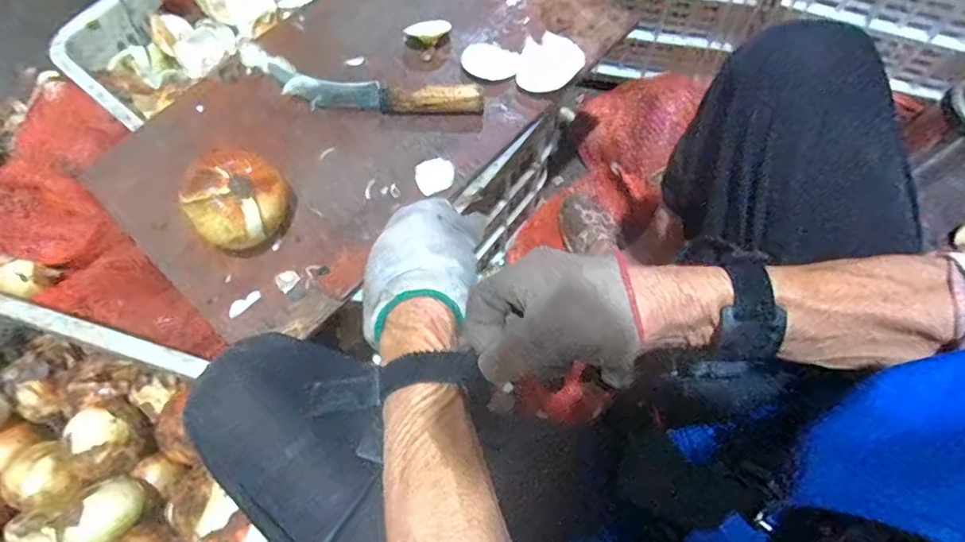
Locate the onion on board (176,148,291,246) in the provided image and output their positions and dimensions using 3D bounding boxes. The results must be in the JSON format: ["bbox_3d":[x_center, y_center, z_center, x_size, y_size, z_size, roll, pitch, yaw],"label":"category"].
[{"bbox_3d":[-0.212,-0.059,0.467,0.070,0.075,0.084,32,73,13],"label":"onion on board"}]

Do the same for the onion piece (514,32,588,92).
[{"bbox_3d":[0.070,-0.216,0.548,0.065,0.021,0.069,0,69,1],"label":"onion piece"}]

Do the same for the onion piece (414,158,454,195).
[{"bbox_3d":[-0.045,-0.092,0.509,0.037,0.012,0.034,0,69,1],"label":"onion piece"}]

